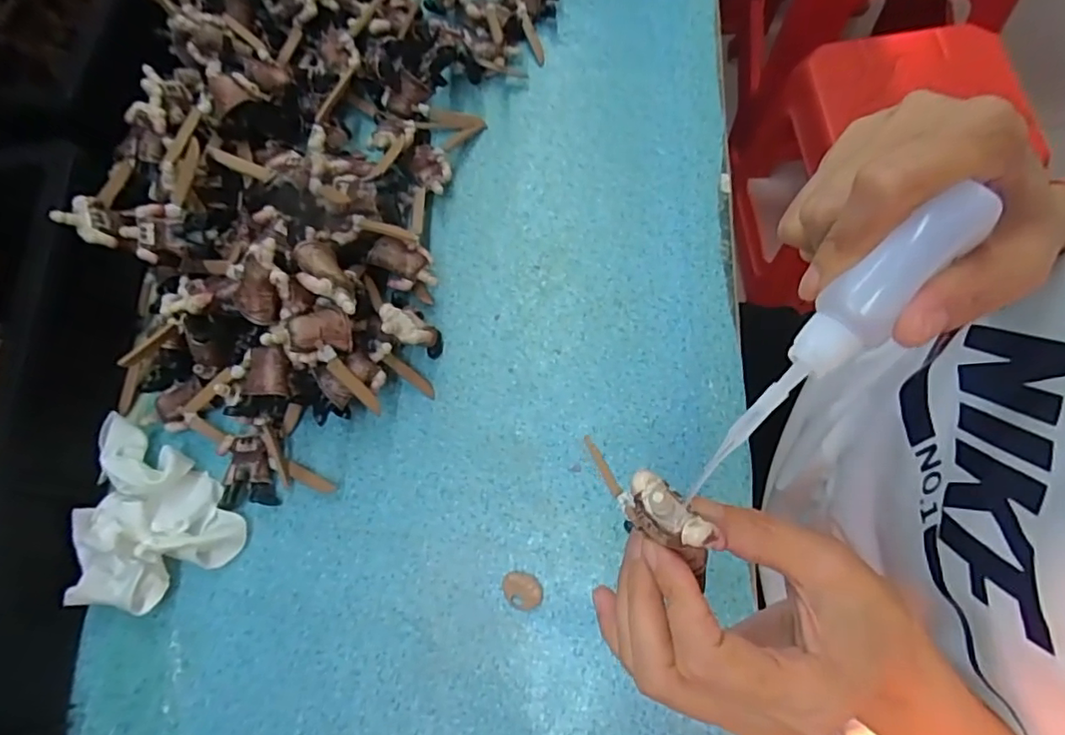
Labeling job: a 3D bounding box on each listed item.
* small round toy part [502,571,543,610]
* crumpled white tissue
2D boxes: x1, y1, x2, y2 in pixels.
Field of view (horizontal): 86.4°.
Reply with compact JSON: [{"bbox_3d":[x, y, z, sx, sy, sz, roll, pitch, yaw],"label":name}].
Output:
[{"bbox_3d":[-0.006,0.134,0.341,0.024,0.009,0.020,6,72,8],"label":"small round toy part"},{"bbox_3d":[-0.235,0.091,0.360,0.096,0.036,0.116,1,72,6],"label":"crumpled white tissue"}]

